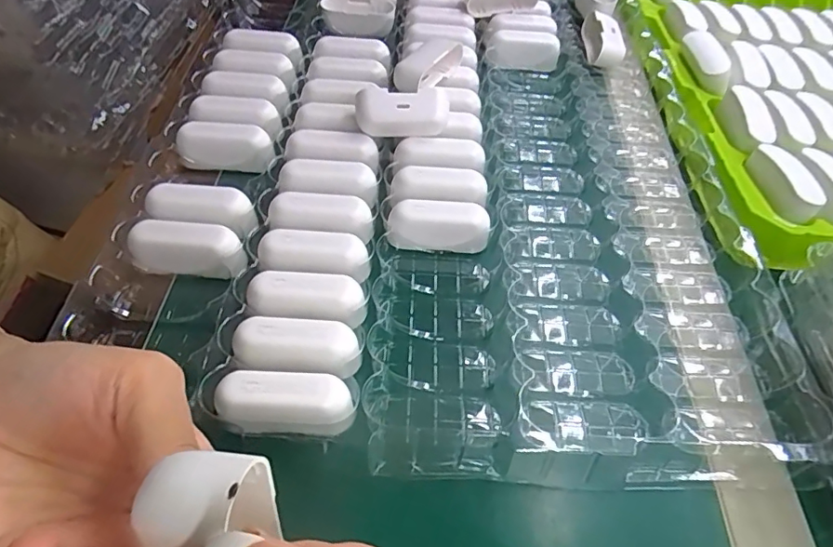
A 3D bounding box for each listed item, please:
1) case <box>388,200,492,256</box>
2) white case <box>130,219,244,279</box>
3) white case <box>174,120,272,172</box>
[{"bbox_3d":[0.014,-0.029,0.329,0.062,0.031,0.020,4,52,-1],"label":"case"},{"bbox_3d":[-0.130,-0.012,0.305,0.066,0.024,0.027,10,52,4],"label":"white case"},{"bbox_3d":[-0.131,-0.088,0.360,0.063,0.029,0.023,6,52,0],"label":"white case"}]

